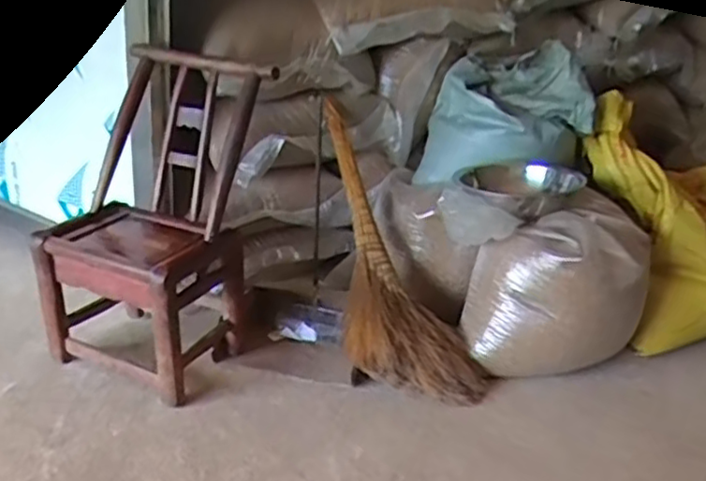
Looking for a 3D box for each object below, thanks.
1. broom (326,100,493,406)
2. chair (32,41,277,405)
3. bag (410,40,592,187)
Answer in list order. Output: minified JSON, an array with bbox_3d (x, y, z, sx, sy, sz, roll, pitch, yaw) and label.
[{"bbox_3d":[0.048,0.009,1.540,0.266,0.076,0.769,-8,63,-26],"label":"broom"},{"bbox_3d":[-0.405,-0.042,1.401,0.383,0.638,0.330,13,23,24],"label":"chair"},{"bbox_3d":[0.358,-0.286,1.638,0.396,0.343,0.237,10,22,17],"label":"bag"}]

